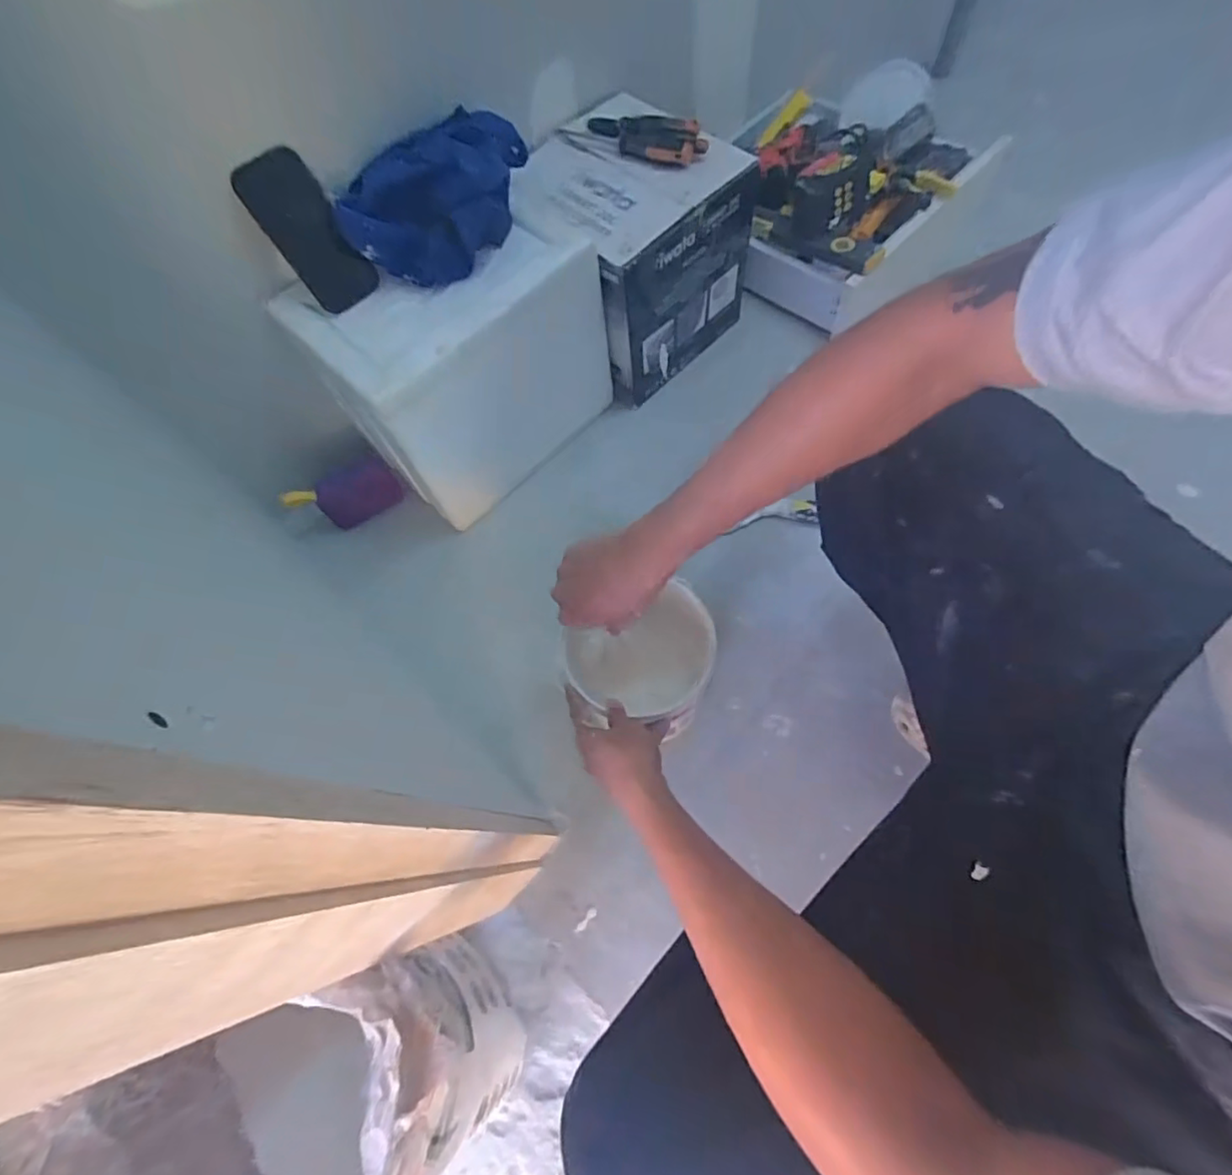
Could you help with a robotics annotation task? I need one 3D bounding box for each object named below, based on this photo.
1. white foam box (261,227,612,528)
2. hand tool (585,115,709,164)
[{"bbox_3d":[-0.220,-0.341,0.884,0.374,0.295,0.217,-41,68,-12],"label":"white foam box"},{"bbox_3d":[0.038,-0.659,0.844,0.191,0.055,0.041,26,71,17],"label":"hand tool"}]

